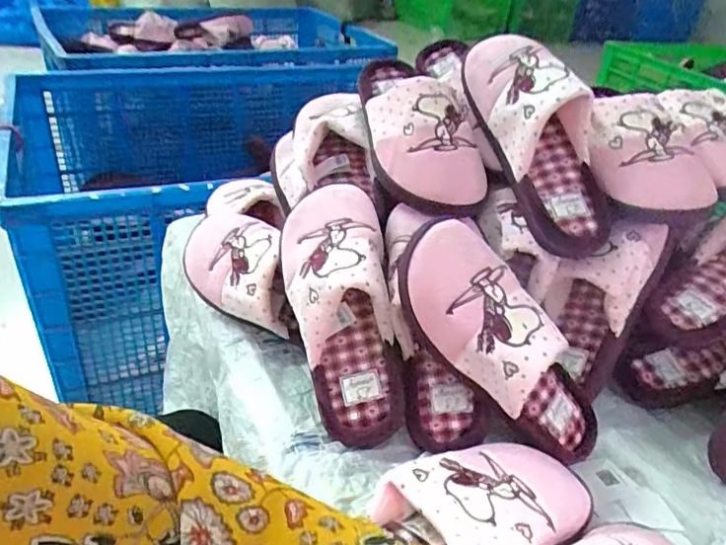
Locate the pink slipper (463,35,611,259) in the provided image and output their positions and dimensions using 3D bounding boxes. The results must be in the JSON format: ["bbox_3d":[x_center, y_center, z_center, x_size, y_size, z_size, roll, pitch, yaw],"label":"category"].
[{"bbox_3d":[0.169,-0.133,0.542,0.073,0.103,0.242,-15,78,-28],"label":"pink slipper"}]

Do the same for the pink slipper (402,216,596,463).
[{"bbox_3d":[0.124,0.067,0.478,0.091,0.244,0.096,-28,17,33],"label":"pink slipper"}]

